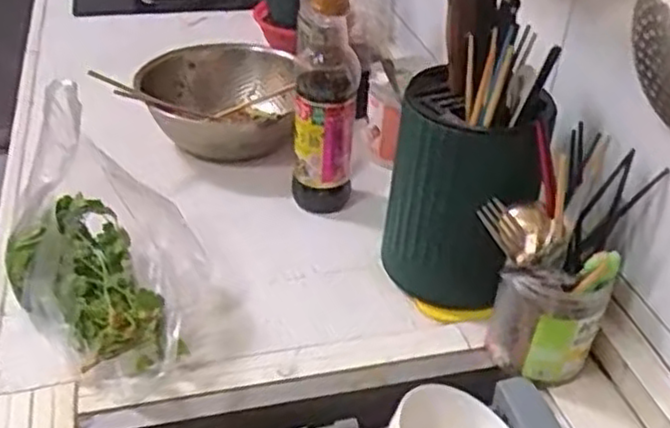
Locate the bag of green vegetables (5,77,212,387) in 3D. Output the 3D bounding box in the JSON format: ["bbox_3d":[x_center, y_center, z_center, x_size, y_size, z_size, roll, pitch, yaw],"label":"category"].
[{"bbox_3d":[-0.211,0.019,0.672,0.165,0.218,0.236,-14,39,-23],"label":"bag of green vegetables"}]

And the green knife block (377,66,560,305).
[{"bbox_3d":[0.127,-0.018,0.749,0.141,0.219,0.107,13,37,13],"label":"green knife block"}]

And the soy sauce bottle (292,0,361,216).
[{"bbox_3d":[-0.011,-0.127,0.836,0.068,0.256,0.066,2,36,-3],"label":"soy sauce bottle"}]

